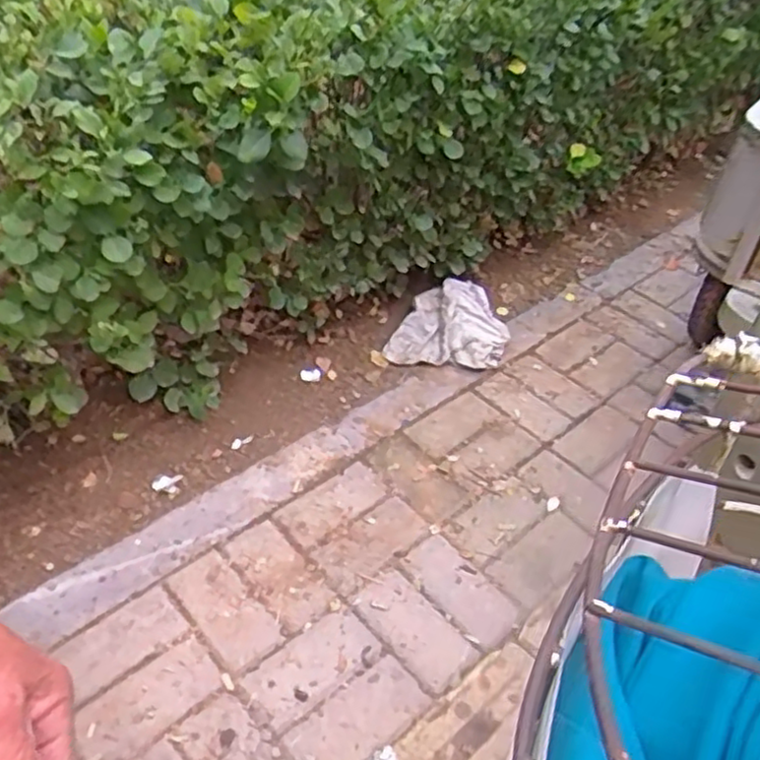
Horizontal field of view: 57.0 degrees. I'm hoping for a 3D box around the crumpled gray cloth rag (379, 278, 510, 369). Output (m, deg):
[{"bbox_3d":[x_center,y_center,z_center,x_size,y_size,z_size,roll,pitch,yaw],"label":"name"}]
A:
[{"bbox_3d":[0.156,-0.116,1.516,0.231,0.104,0.216,17,43,12],"label":"crumpled gray cloth rag"}]

